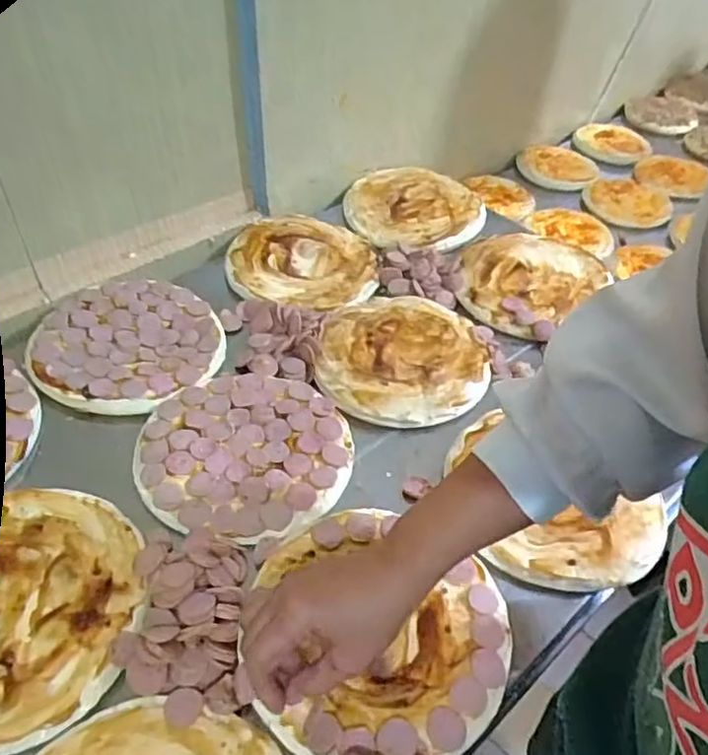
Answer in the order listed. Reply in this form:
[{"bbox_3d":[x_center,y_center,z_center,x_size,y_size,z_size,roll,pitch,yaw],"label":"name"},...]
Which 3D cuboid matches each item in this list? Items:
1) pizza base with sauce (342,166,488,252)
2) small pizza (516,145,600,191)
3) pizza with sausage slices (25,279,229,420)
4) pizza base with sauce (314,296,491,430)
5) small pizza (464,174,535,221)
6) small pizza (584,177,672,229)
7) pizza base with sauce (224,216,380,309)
[{"bbox_3d":[0.089,-0.252,0.924,0.195,0.016,0.174,-1,46,-4],"label":"pizza base with sauce"},{"bbox_3d":[0.382,-0.401,1.198,0.135,0.014,0.144,-3,46,-6],"label":"small pizza"},{"bbox_3d":[-0.247,-0.044,0.702,0.190,0.022,0.199,-4,46,-7],"label":"pizza with sausage slices"},{"bbox_3d":[0.051,-0.028,0.719,0.186,0.019,0.194,2,45,-2],"label":"pizza base with sauce"},{"bbox_3d":[0.265,-0.320,1.113,0.093,0.019,0.130,-21,50,-22],"label":"small pizza"},{"bbox_3d":[0.483,-0.314,1.132,0.160,0.017,0.147,-10,47,-12],"label":"small pizza"},{"bbox_3d":[-0.068,-0.156,0.827,0.187,0.016,0.181,-5,46,-8],"label":"pizza base with sauce"}]

